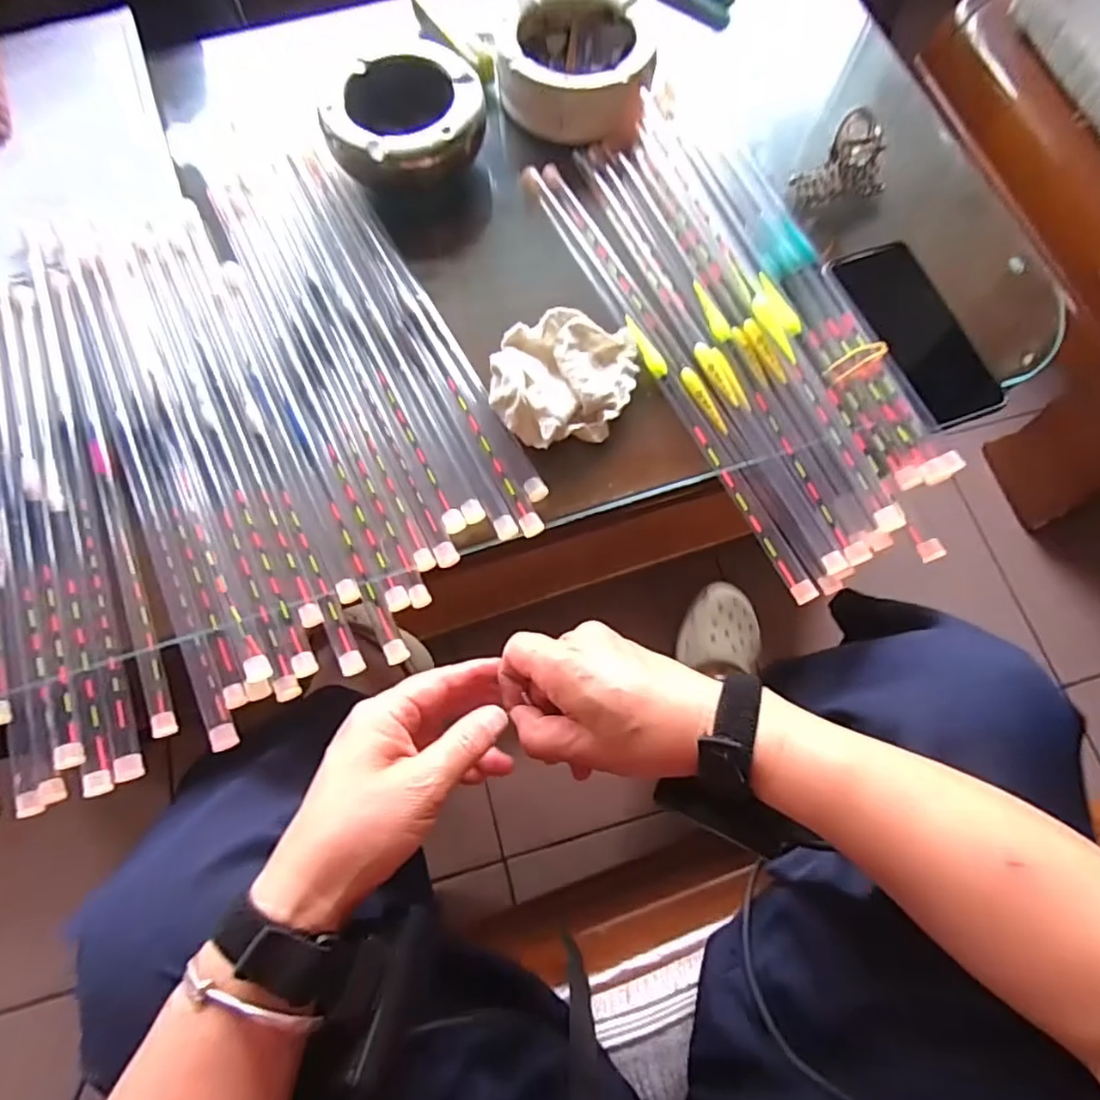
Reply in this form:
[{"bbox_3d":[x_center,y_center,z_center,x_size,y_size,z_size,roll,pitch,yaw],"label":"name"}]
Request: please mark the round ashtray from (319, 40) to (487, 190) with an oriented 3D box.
[{"bbox_3d":[-0.124,-0.366,0.518,0.130,0.049,0.124,0,73,-1],"label":"round ashtray"}]

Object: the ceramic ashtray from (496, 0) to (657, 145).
[{"bbox_3d":[0.030,-0.443,0.550,0.129,0.043,0.151,18,73,5],"label":"ceramic ashtray"}]

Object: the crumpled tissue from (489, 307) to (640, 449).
[{"bbox_3d":[0.011,-0.129,0.459,0.102,0.029,0.111,10,73,2],"label":"crumpled tissue"}]

